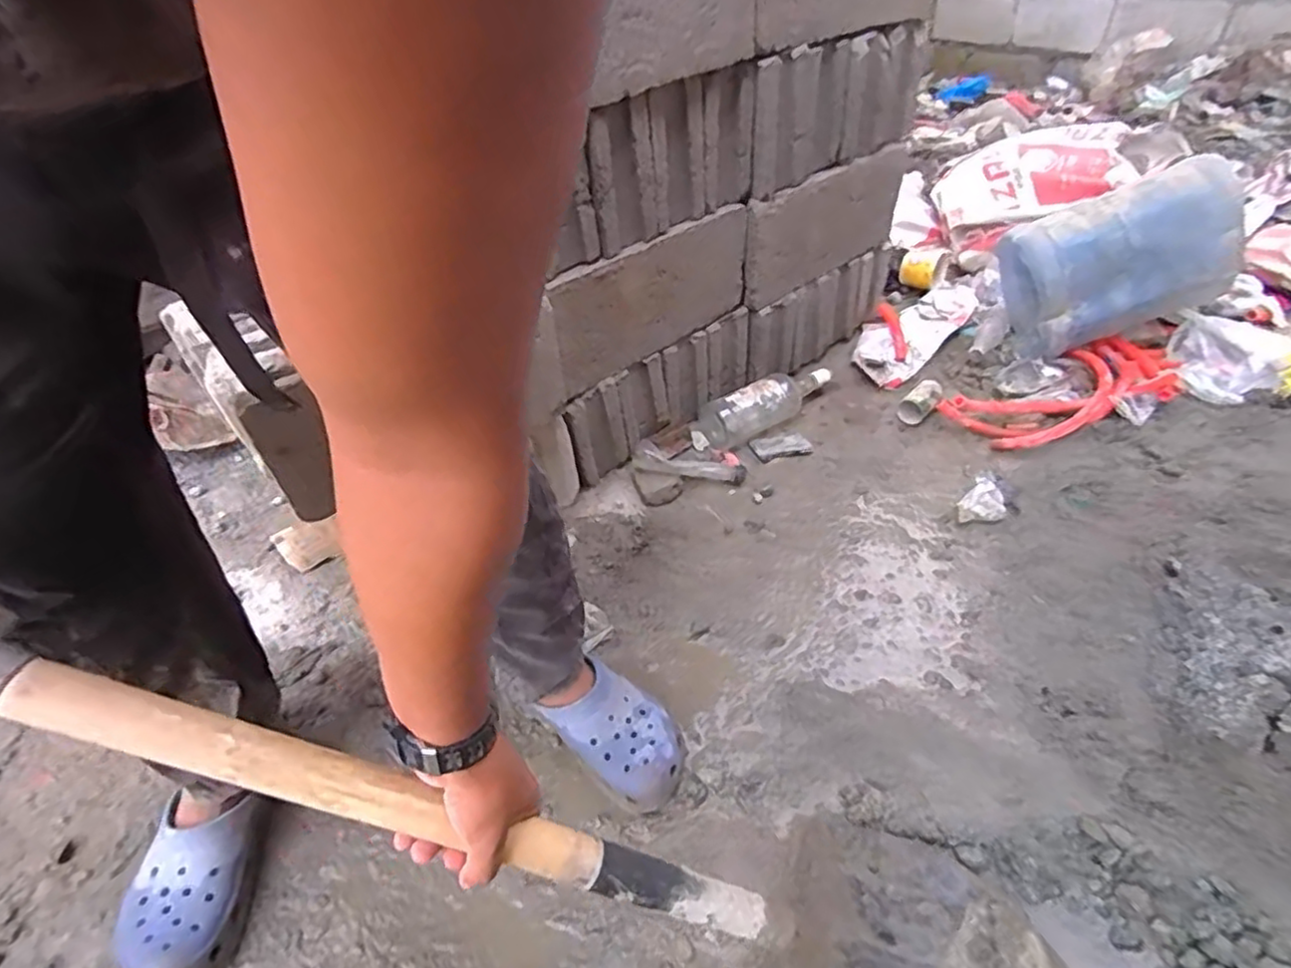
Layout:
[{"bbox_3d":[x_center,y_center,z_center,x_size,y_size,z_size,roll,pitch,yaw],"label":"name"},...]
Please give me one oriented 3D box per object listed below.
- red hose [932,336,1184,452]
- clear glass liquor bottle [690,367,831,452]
[{"bbox_3d":[0.792,-0.166,1.207,0.433,0.086,0.195,-17,43,-10],"label":"red hose"},{"bbox_3d":[0.227,-0.154,1.245,0.312,0.081,0.082,-22,44,-15],"label":"clear glass liquor bottle"}]

